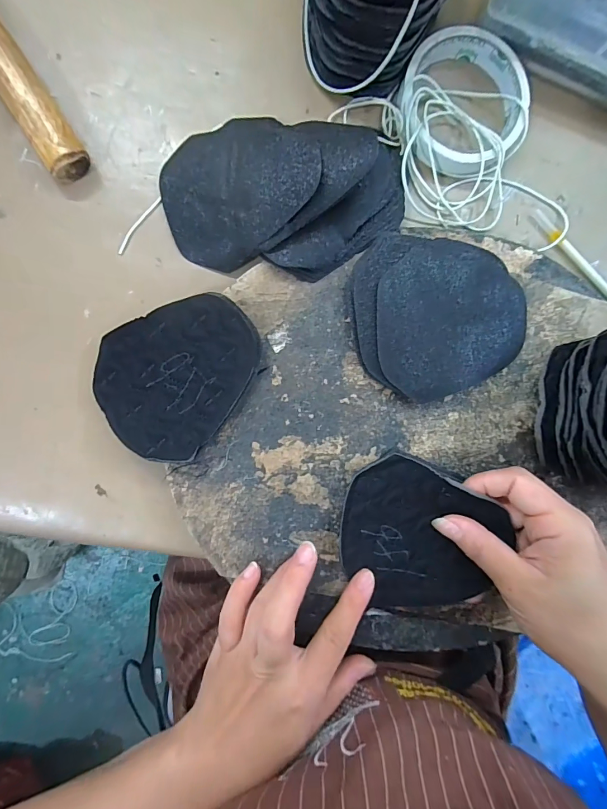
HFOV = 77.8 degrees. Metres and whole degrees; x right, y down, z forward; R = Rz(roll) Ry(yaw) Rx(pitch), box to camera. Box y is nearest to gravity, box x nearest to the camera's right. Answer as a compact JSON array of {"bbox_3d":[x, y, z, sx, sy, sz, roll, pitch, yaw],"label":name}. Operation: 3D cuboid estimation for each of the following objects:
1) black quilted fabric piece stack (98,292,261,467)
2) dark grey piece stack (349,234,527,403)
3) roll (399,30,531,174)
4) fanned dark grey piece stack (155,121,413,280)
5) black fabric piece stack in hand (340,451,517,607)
[{"bbox_3d":[-0.077,-0.016,0.237,0.104,0.017,0.089,-21,92,-4],"label":"black quilted fabric piece stack"},{"bbox_3d":[0.091,-0.057,0.252,0.117,0.015,0.102,1,90,-4],"label":"dark grey piece stack"},{"bbox_3d":[0.110,-0.206,0.256,0.087,0.016,0.089,3,90,-4],"label":"roll"},{"bbox_3d":[-0.012,-0.135,0.236,0.160,0.039,0.097,7,90,-4],"label":"fanned dark grey piece stack"},{"bbox_3d":[0.073,0.088,0.244,0.096,0.025,0.097,20,89,-4],"label":"black fabric piece stack in hand"}]

